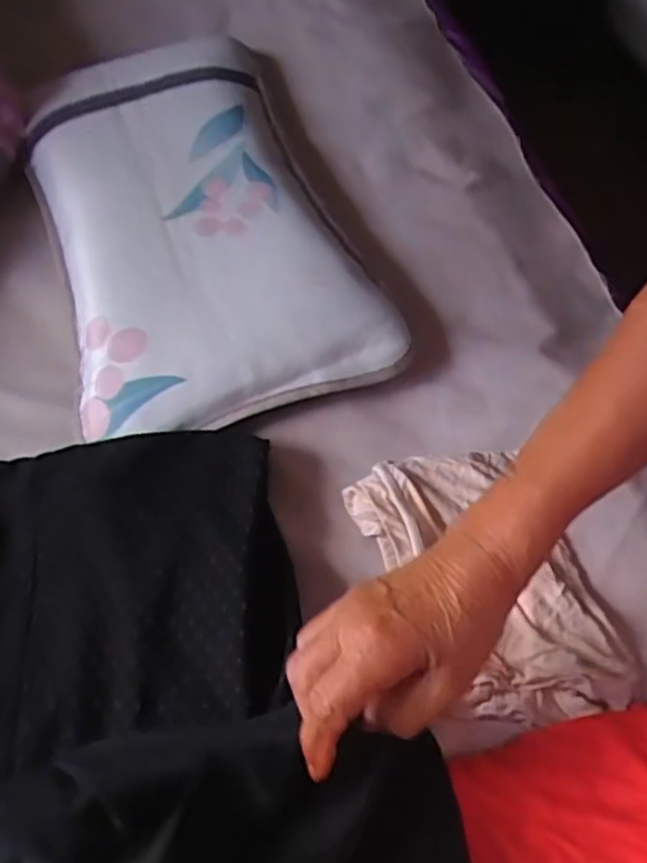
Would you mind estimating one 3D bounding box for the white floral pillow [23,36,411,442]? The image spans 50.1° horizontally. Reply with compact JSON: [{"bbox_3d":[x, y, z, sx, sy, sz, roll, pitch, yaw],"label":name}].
[{"bbox_3d":[-0.118,-0.195,0.607,0.244,0.051,0.431,-17,62,-10],"label":"white floral pillow"}]

